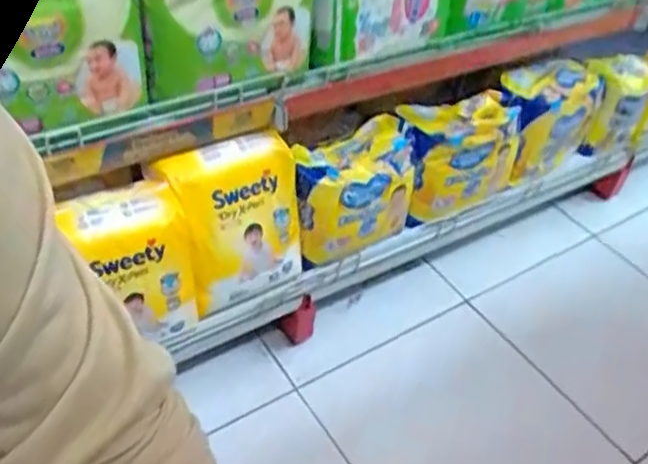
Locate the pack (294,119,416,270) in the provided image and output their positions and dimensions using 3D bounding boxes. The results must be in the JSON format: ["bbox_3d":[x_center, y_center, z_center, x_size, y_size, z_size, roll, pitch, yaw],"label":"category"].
[{"bbox_3d":[0.044,-0.063,1.043,0.203,0.180,0.111,-23,50,-29],"label":"pack"}]

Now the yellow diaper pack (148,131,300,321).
[{"bbox_3d":[-0.128,-0.017,0.935,0.180,0.249,0.108,-26,52,-31],"label":"yellow diaper pack"}]

